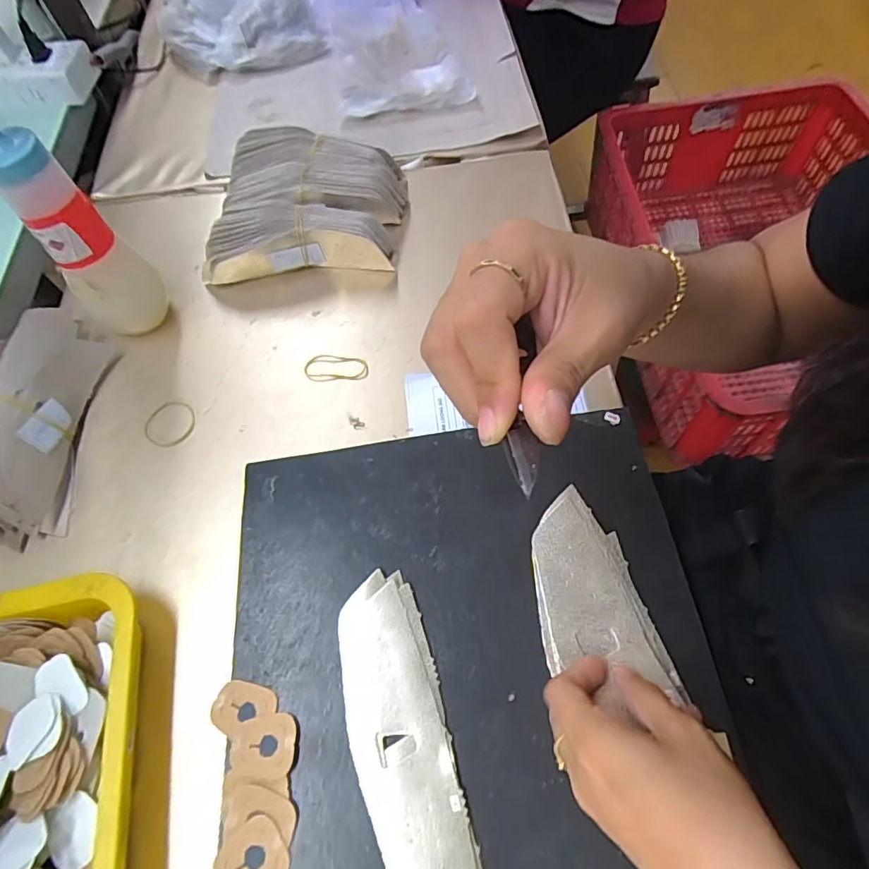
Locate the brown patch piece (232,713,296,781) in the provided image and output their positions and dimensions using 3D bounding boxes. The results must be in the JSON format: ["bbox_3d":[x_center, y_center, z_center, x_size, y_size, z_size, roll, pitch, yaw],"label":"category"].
[{"bbox_3d":[-0.103,0.187,0.316,0.037,0.004,0.033,-1,62,2],"label":"brown patch piece"}]

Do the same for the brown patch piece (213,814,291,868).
[{"bbox_3d":[-0.103,0.235,0.292,0.039,0.006,0.035,-21,63,-8],"label":"brown patch piece"}]

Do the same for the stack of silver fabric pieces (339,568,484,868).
[{"bbox_3d":[-0.020,0.181,0.314,0.058,0.008,0.187,-14,62,-5],"label":"stack of silver fabric pieces"}]

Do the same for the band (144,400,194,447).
[{"bbox_3d":[-0.232,-0.010,0.459,0.043,0.004,0.044,14,63,10],"label":"band"}]

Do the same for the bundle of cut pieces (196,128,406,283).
[{"bbox_3d":[-0.127,-0.229,0.532,0.182,0.061,0.169,4,62,5],"label":"bundle of cut pieces"}]

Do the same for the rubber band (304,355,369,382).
[{"bbox_3d":[-0.089,-0.060,0.474,0.058,0.004,0.029,4,62,5],"label":"rubber band"}]

